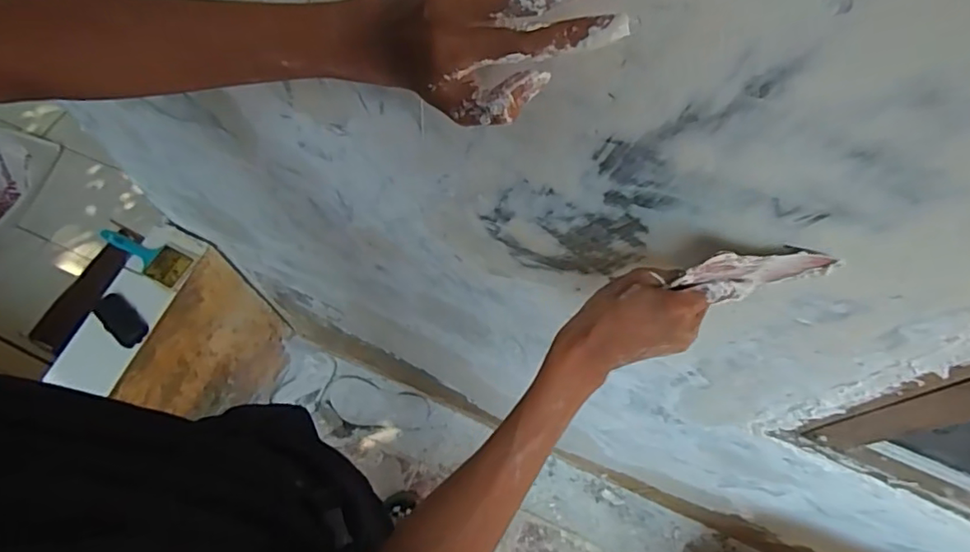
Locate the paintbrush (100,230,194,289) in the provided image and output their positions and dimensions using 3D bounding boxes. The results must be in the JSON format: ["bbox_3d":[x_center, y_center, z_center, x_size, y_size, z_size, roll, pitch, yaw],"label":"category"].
[{"bbox_3d":[-0.653,-0.042,1.078,0.202,0.026,0.066,25,67,10],"label":"paintbrush"}]

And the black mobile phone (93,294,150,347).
[{"bbox_3d":[-0.660,0.081,1.029,0.105,0.009,0.061,43,83,9],"label":"black mobile phone"}]

